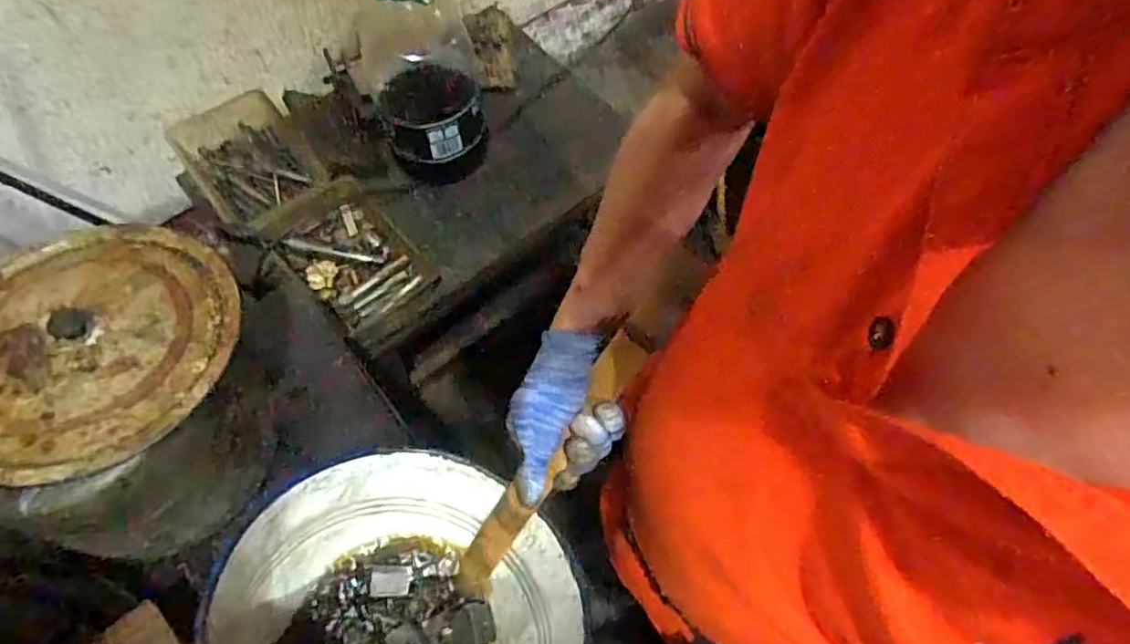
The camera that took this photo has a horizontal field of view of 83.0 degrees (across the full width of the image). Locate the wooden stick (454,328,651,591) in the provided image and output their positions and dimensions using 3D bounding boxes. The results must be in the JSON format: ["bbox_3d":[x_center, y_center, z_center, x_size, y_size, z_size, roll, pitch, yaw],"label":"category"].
[{"bbox_3d":[-0.023,0.123,0.491,0.031,0.281,0.021,40,28,15],"label":"wooden stick"}]

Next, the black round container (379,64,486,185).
[{"bbox_3d":[-0.221,-0.343,1.093,0.165,0.144,0.159,1,65,-2],"label":"black round container"}]

